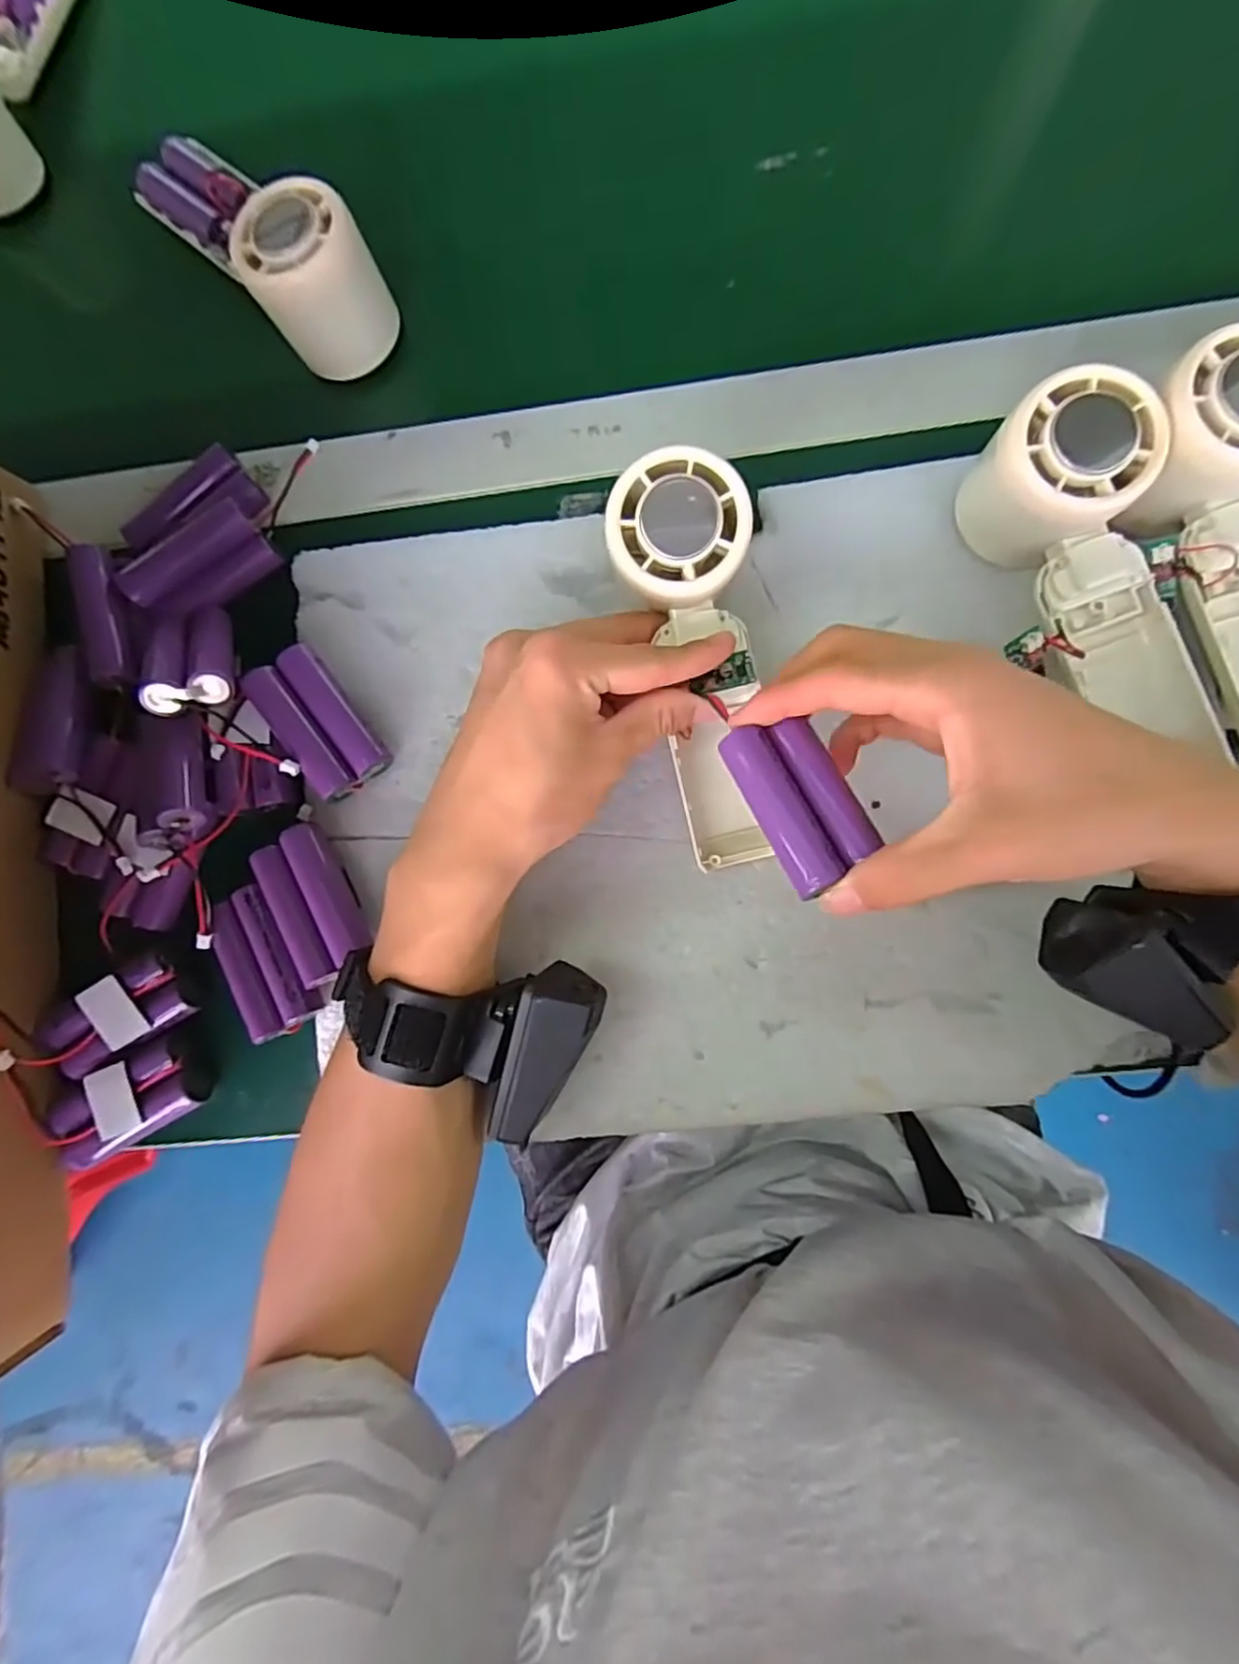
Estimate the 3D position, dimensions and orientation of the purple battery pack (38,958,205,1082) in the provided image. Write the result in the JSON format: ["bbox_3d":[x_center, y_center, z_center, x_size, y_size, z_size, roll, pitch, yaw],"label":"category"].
[{"bbox_3d":[-0.233,0.085,0.311,0.068,0.018,0.034,-31,84,1],"label":"purple battery pack"}]

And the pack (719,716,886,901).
[{"bbox_3d":[0.065,-0.013,0.237,0.035,0.016,0.063,-24,82,0],"label":"pack"}]

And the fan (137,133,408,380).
[{"bbox_3d":[-0.182,-0.295,0.328,0.153,0.053,0.054,43,90,7],"label":"fan"}]

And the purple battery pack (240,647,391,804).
[{"bbox_3d":[-0.137,-0.050,0.307,0.035,0.016,0.067,-37,83,1],"label":"purple battery pack"}]

